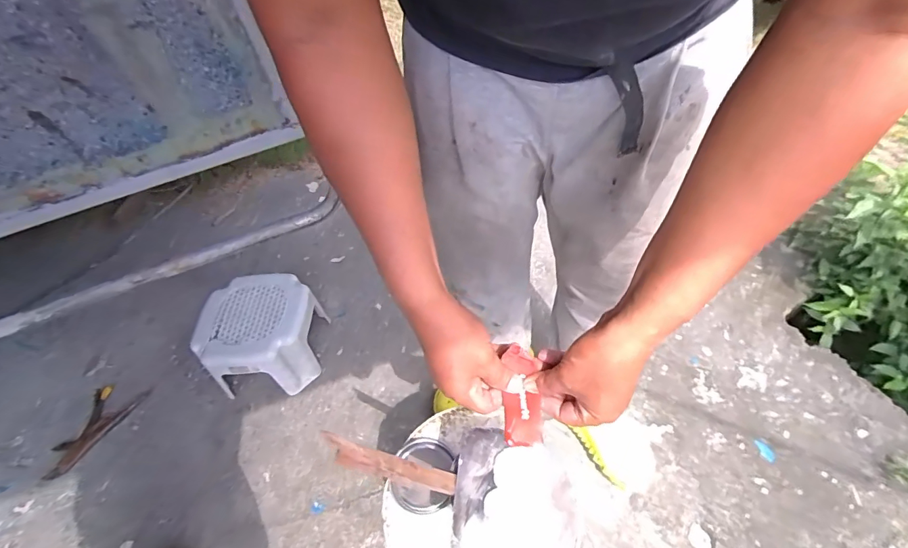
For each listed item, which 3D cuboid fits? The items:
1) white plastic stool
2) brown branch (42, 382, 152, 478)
[{"bbox_3d":[-0.489,0.154,1.127,0.267,0.181,0.296,-6,56,-2],"label":"white plastic stool"},{"bbox_3d":[-0.907,0.379,1.078,0.120,0.029,0.248,15,53,18],"label":"brown branch"}]

